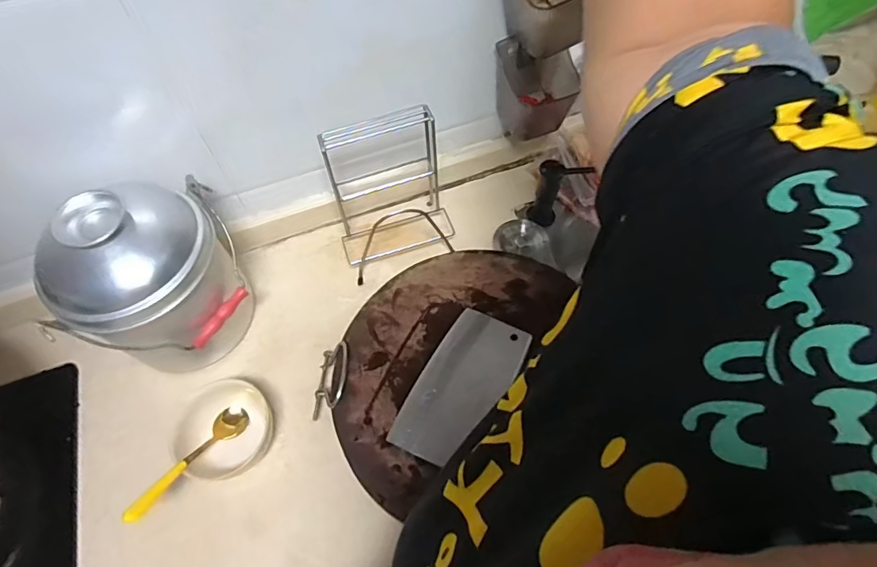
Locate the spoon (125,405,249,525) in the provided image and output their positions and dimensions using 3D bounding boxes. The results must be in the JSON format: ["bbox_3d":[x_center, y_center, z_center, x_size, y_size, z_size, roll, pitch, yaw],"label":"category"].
[{"bbox_3d":[-0.285,0.204,0.562,0.026,0.035,0.172,14,22,11],"label":"spoon"}]

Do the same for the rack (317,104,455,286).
[{"bbox_3d":[-0.069,-0.120,0.691,0.163,0.221,0.104,-16,60,-6],"label":"rack"}]

